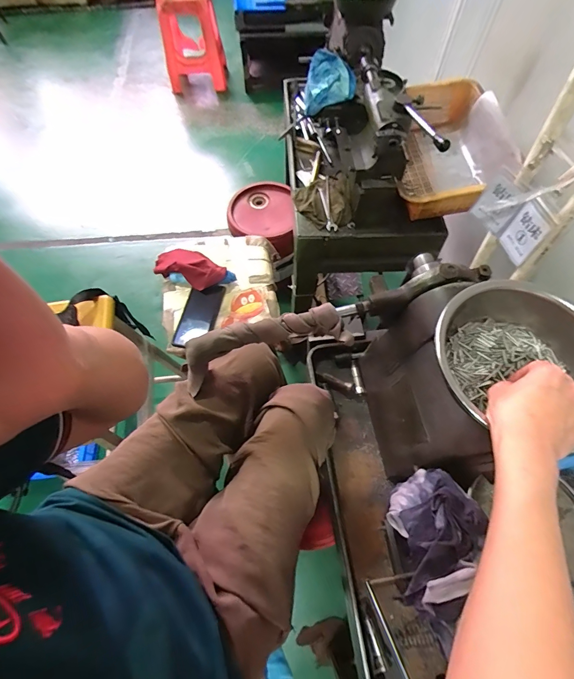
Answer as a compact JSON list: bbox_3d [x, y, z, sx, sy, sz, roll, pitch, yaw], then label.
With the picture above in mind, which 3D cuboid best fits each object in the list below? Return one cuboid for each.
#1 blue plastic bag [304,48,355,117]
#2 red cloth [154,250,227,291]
[{"bbox_3d":[0.099,-0.583,0.800,0.111,0.082,0.110,6,63,4],"label":"blue plastic bag"},{"bbox_3d":[-0.222,-0.165,0.799,0.177,0.041,0.083,22,65,11],"label":"red cloth"}]

